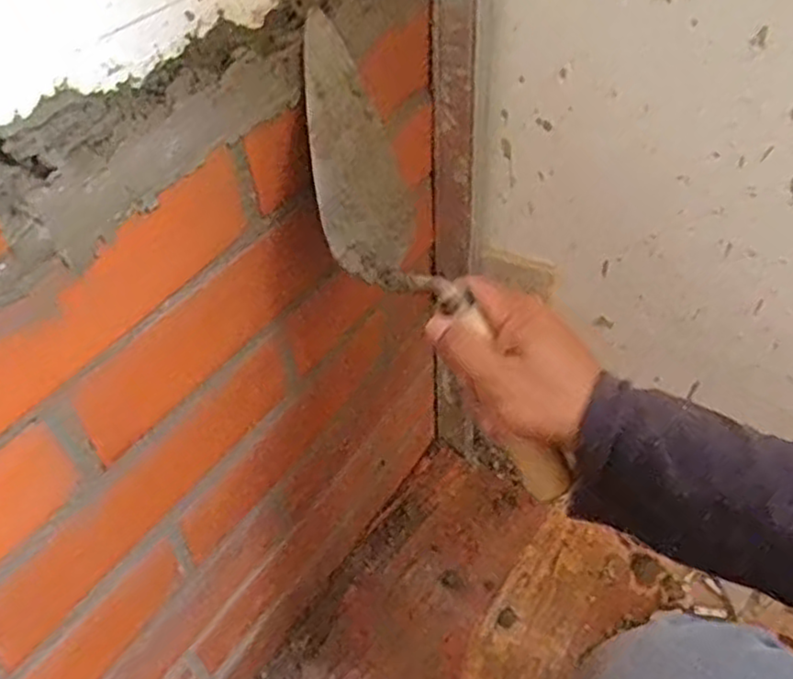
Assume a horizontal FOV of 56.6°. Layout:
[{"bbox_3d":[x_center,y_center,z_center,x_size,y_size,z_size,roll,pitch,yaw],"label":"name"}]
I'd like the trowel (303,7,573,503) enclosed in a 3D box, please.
[{"bbox_3d":[0.011,-0.037,0.441,0.075,0.052,0.301,-30,93,-23],"label":"trowel"}]

